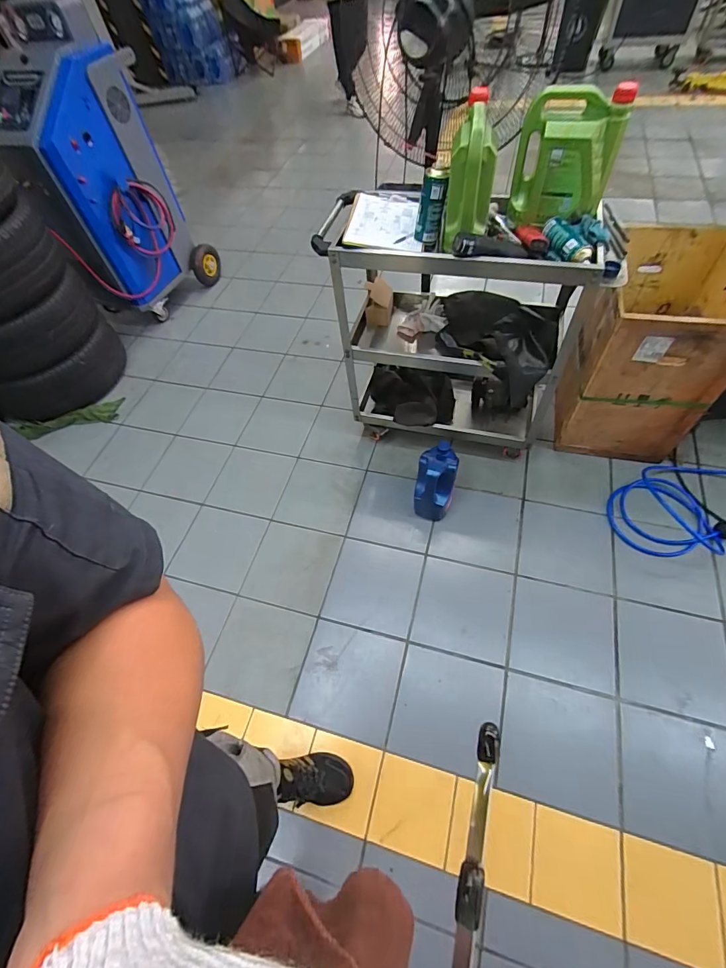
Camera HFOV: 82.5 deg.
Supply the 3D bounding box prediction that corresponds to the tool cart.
[{"bbox_3d":[0.295,-0.524,1.474,0.765,0.765,0.404,14,60,15],"label":"tool cart"}]

